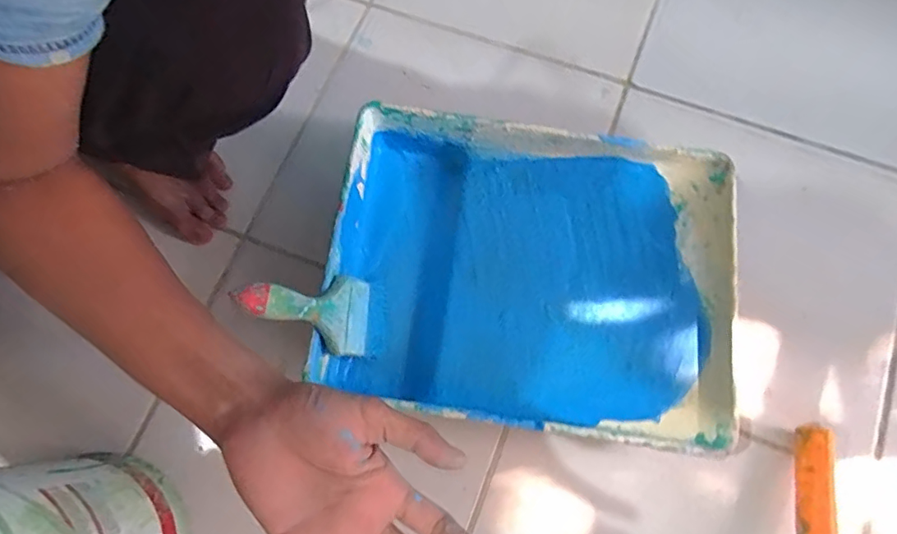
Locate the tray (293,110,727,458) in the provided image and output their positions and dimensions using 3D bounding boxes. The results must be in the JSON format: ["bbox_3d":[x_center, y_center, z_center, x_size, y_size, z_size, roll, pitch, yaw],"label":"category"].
[{"bbox_3d":[0.073,0.007,0.479,0.355,0.076,0.263,7,75,3],"label":"tray"}]

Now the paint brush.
[{"bbox_3d":[-0.106,0.033,0.402,0.020,0.147,0.062,-11,73,21],"label":"paint brush"}]

